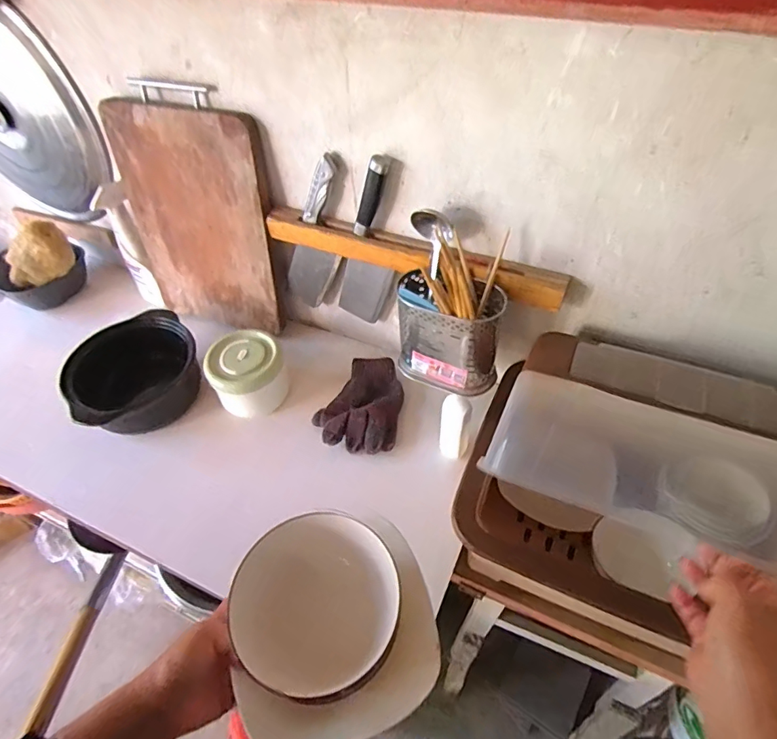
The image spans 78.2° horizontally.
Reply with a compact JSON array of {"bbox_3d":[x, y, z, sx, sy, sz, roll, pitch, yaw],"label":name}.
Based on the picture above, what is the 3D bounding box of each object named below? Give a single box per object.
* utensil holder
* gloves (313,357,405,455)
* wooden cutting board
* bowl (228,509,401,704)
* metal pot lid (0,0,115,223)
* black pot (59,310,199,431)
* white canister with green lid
[{"bbox_3d":[0.090,-0.049,0.730,0.151,0.169,0.079,15,51,15],"label":"utensil holder"},{"bbox_3d":[-0.047,0.056,0.827,0.137,0.039,0.182,5,49,7],"label":"gloves"},{"bbox_3d":[-0.341,-0.267,0.862,0.284,0.427,0.036,14,43,14],"label":"wooden cutting board"},{"bbox_3d":[-0.057,0.189,0.391,0.124,0.054,0.128,-1,49,2],"label":"bowl"},{"bbox_3d":[-0.741,-0.490,0.946,0.449,0.419,0.065,21,53,20],"label":"metal pot lid"},{"bbox_3d":[-0.443,0.022,0.856,0.211,0.128,0.191,-30,54,-22],"label":"black pot"},{"bbox_3d":[-0.243,0.005,0.823,0.118,0.100,0.119,-1,49,2],"label":"white canister with green lid"}]

